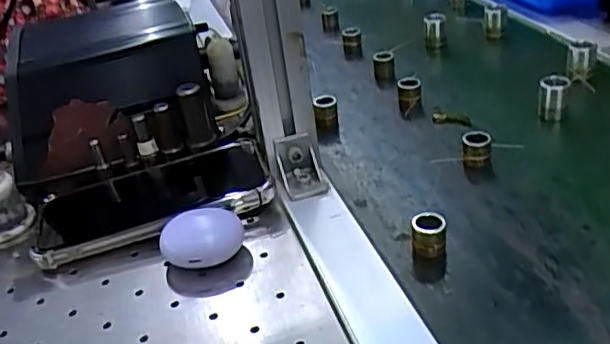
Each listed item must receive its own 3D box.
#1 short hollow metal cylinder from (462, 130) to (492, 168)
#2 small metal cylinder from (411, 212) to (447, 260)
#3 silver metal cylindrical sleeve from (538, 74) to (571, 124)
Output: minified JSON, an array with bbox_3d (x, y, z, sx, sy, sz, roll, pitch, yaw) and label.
[{"bbox_3d":[0.127,-0.018,0.458,0.020,0.022,0.017,3,33,16],"label":"short hollow metal cylinder"},{"bbox_3d":[0.077,0.039,0.382,0.020,0.022,0.016,1,32,12],"label":"small metal cylinder"},{"bbox_3d":[0.200,-0.059,0.498,0.021,0.038,0.020,9,35,25],"label":"silver metal cylindrical sleeve"}]

